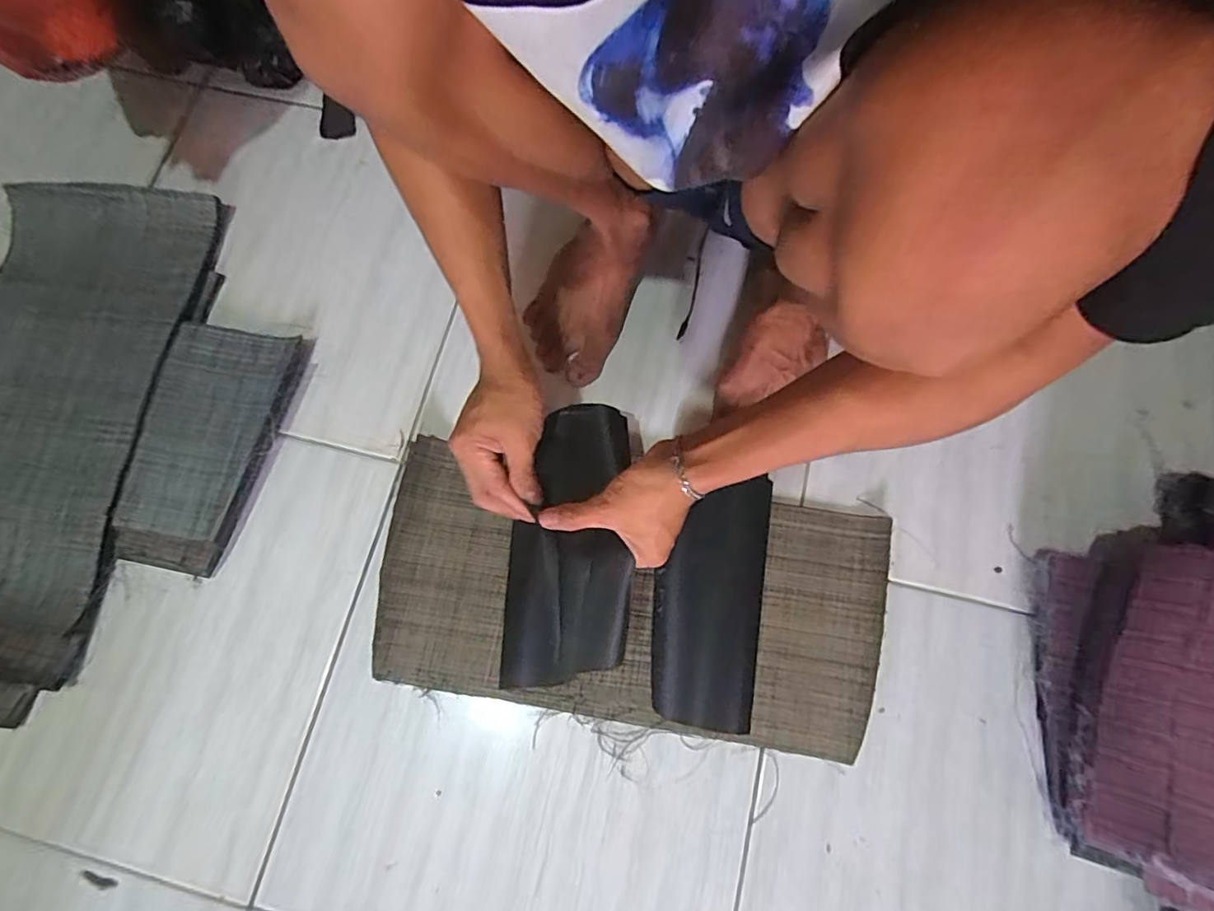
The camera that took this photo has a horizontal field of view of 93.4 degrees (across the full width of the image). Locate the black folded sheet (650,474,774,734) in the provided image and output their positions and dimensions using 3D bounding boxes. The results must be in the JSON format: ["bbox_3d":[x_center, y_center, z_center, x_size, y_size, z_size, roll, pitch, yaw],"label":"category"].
[{"bbox_3d":[0.092,0.128,0.523,0.091,0.032,0.213,8,76,4],"label":"black folded sheet"}]

